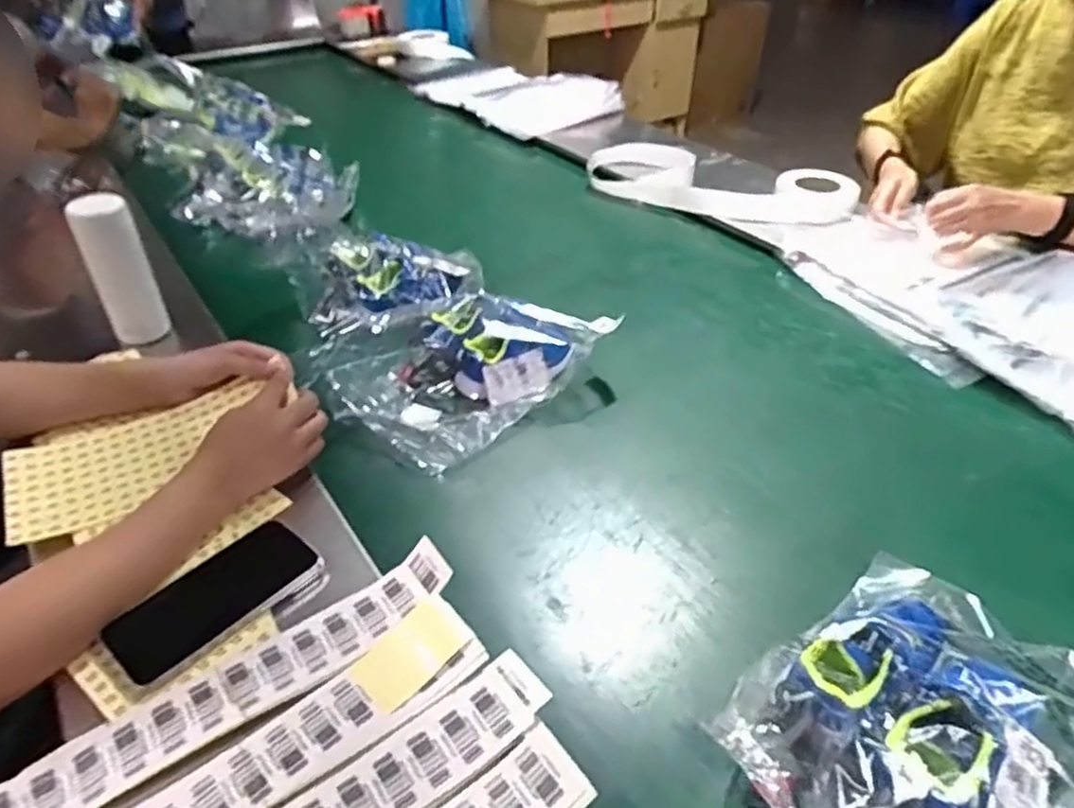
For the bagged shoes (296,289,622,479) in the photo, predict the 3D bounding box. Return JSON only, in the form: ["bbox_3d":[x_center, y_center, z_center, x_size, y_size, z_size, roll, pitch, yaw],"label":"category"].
[{"bbox_3d":[-0.078,-0.050,0.830,0.315,0.097,0.179,-30,47,-33],"label":"bagged shoes"}]

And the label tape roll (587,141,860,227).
[{"bbox_3d":[0.300,-0.385,1.245,0.478,0.063,0.146,20,42,23],"label":"label tape roll"}]

